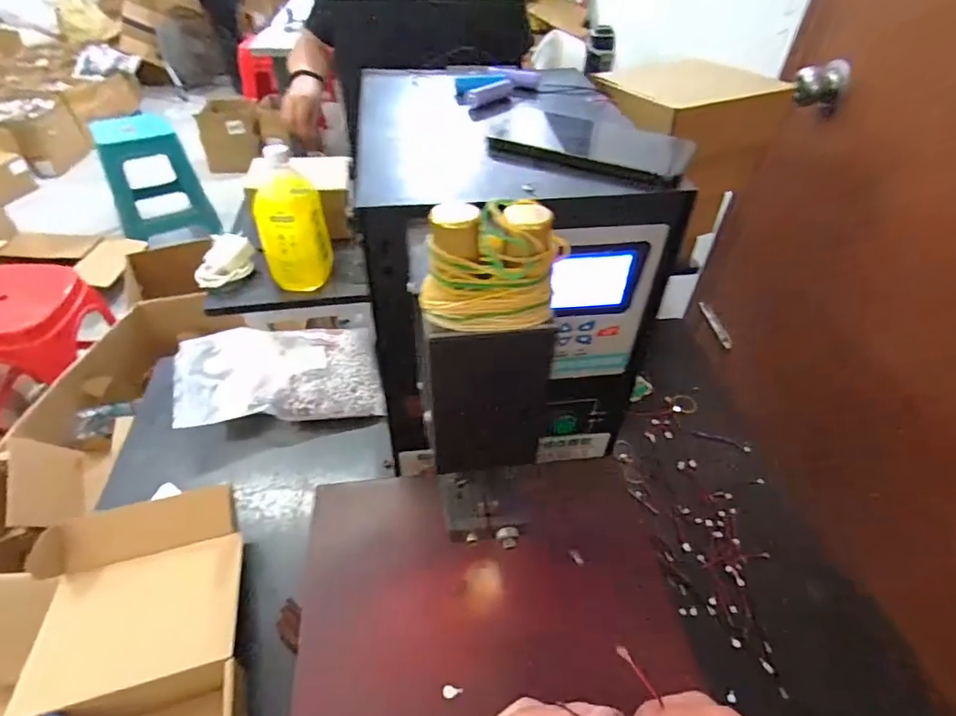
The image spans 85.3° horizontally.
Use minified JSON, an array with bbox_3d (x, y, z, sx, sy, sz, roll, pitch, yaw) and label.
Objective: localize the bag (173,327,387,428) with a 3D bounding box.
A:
[{"bbox_3d":[-0.264,0.022,0.688,0.237,0.047,0.145,-6,44,-10],"label":"bag"}]

